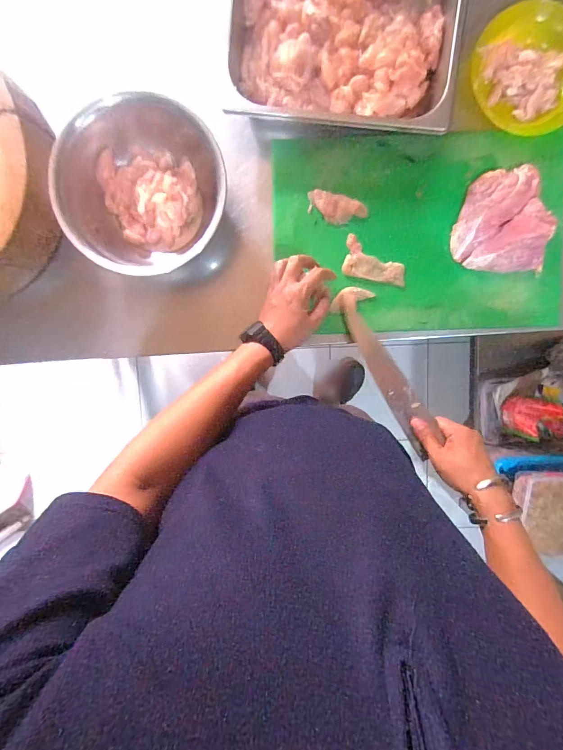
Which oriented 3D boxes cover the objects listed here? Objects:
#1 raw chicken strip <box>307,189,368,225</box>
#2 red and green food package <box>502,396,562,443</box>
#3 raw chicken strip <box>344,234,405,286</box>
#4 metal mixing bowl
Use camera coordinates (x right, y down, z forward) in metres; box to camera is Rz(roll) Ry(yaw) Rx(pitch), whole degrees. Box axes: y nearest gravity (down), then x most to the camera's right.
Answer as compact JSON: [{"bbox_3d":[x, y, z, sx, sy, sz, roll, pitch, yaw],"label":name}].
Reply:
[{"bbox_3d":[0.087,-0.260,0.560,0.094,0.023,0.038,18,96,-1],"label":"raw chicken strip"},{"bbox_3d":[0.893,0.153,1.177,0.112,0.294,0.144,-26,116,-47],"label":"red and green food package"},{"bbox_3d":[0.150,-0.181,0.569,0.098,0.021,0.062,11,97,-7],"label":"raw chicken strip"},{"bbox_3d":[-0.197,-0.261,0.522,0.236,0.138,0.205,-27,95,4],"label":"metal mixing bowl"}]

